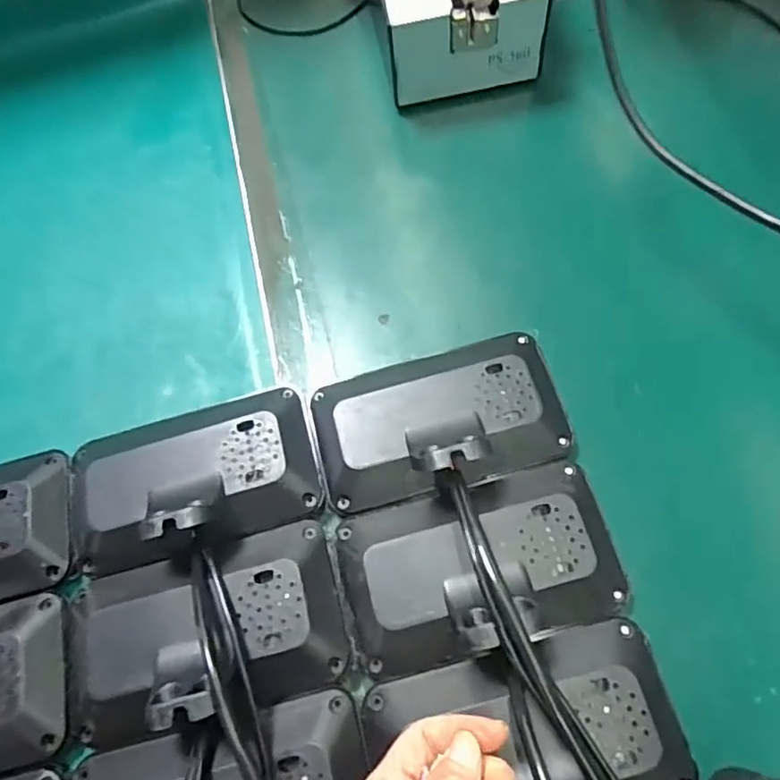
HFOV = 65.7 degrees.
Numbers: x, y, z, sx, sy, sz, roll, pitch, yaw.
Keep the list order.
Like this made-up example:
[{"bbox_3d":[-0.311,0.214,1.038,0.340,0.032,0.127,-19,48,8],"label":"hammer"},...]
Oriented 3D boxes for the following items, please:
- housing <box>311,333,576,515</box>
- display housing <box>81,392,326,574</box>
[{"bbox_3d":[0.029,0.014,0.381,0.158,0.051,0.093,-17,66,0],"label":"housing"},{"bbox_3d":[-0.129,0.051,0.376,0.159,0.042,0.094,-15,66,1],"label":"display housing"}]

